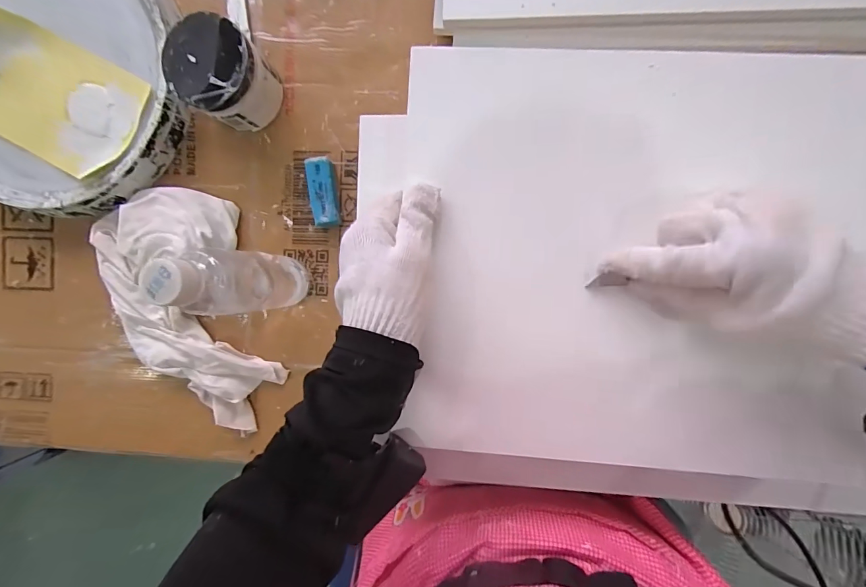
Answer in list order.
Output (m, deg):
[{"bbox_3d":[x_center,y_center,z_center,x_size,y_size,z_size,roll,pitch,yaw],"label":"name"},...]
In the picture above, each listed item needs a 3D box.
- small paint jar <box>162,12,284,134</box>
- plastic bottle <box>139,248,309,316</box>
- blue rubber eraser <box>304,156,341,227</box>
[{"bbox_3d":[-0.203,-0.212,0.406,0.076,0.080,0.077,0,94,5],"label":"small paint jar"},{"bbox_3d":[-0.167,-0.008,0.350,0.047,0.174,0.058,-8,93,6],"label":"plastic bottle"},{"bbox_3d":[-0.113,-0.106,0.433,0.026,0.023,0.070,-8,93,6],"label":"blue rubber eraser"}]

